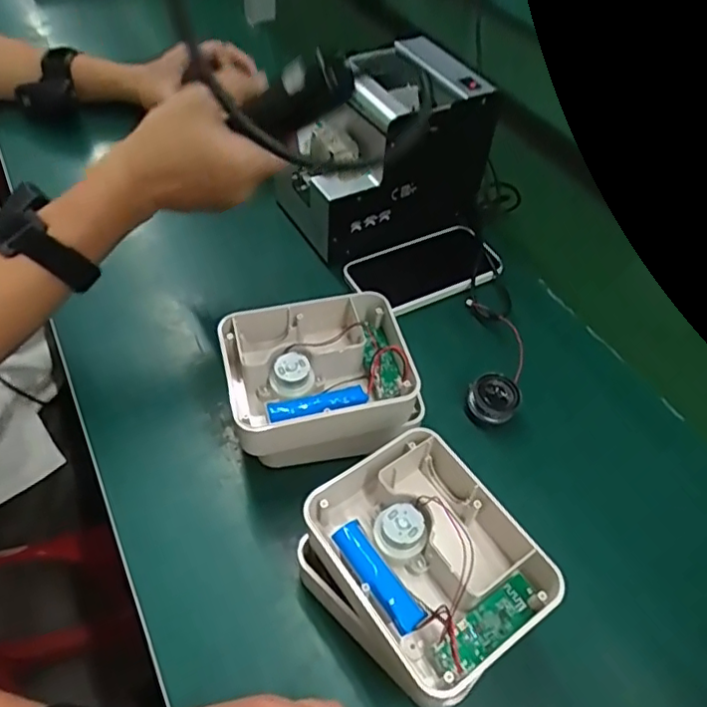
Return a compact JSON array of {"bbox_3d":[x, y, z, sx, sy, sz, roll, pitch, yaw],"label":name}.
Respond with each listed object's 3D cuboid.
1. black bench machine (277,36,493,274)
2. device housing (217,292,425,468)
[{"bbox_3d":[0.028,-0.198,0.591,0.182,0.140,0.131,-19,54,-19],"label":"black bench machine"},{"bbox_3d":[-0.023,0.026,0.440,0.133,0.080,0.108,-11,52,-13],"label":"device housing"}]

